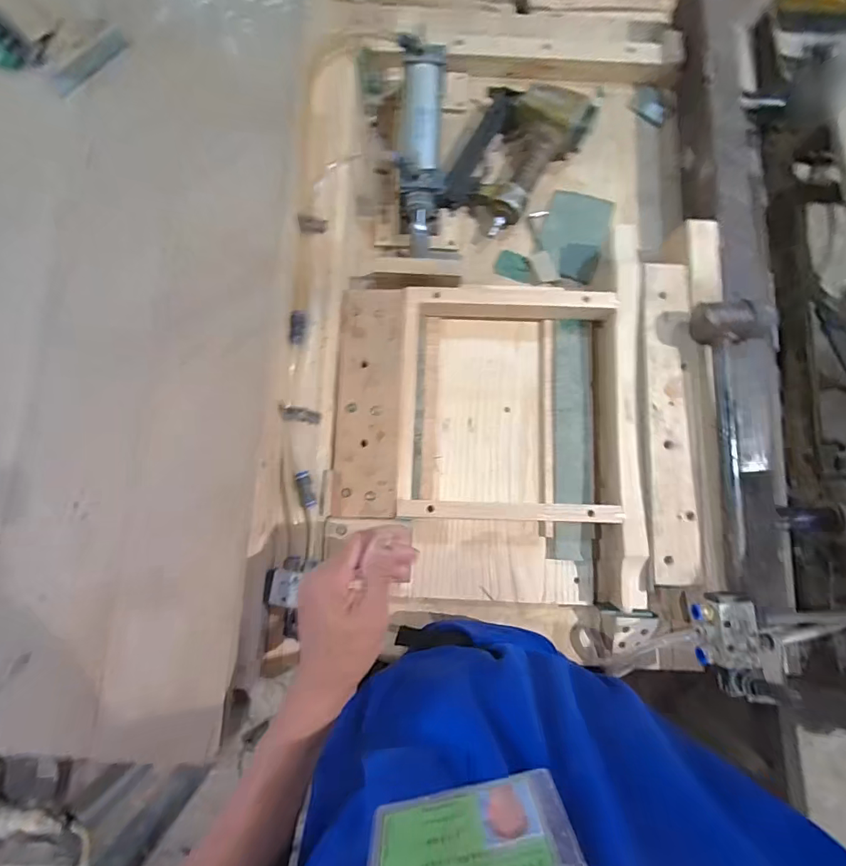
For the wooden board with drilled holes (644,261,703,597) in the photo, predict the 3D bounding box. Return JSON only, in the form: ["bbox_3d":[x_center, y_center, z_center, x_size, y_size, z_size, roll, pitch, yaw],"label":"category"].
[{"bbox_3d":[0.300,-0.019,0.531,0.059,0.012,0.386,3,82,-1],"label":"wooden board with drilled holes"}]

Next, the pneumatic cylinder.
[{"bbox_3d":[-0.003,-0.380,0.587,0.064,0.056,0.304,1,82,-2],"label":"pneumatic cylinder"}]

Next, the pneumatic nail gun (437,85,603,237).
[{"bbox_3d":[0.126,-0.400,0.633,0.152,0.058,0.225,32,82,3],"label":"pneumatic nail gun"}]

